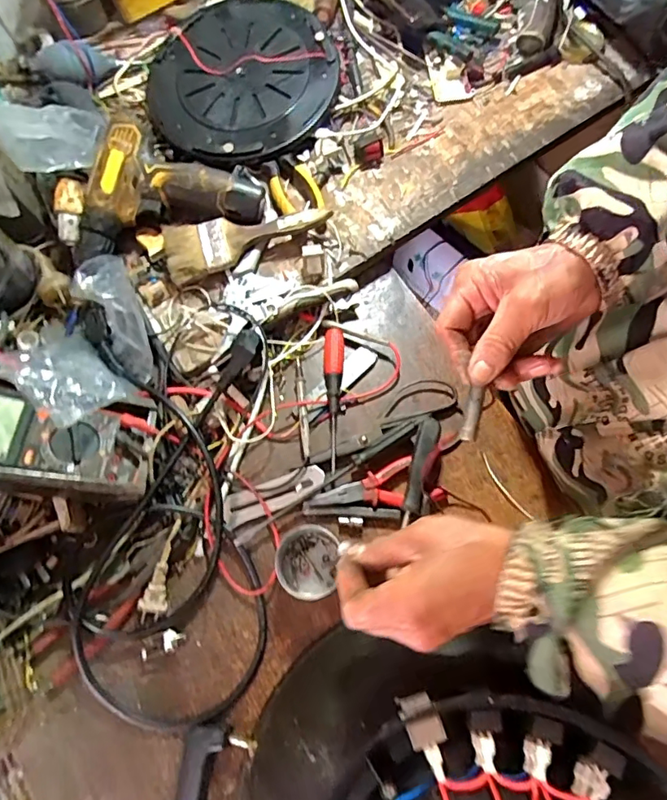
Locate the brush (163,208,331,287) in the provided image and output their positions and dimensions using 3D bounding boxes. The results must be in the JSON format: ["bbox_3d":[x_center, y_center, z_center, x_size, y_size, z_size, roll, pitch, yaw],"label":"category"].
[{"bbox_3d":[-0.101,-0.192,0.587,0.190,0.019,0.070,-16,73,-5],"label":"brush"}]

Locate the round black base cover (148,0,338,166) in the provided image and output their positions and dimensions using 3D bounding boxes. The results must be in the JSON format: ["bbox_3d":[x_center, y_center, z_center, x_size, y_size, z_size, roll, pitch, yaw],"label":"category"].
[{"bbox_3d":[-0.121,-0.414,0.658,0.246,0.040,0.269,0,72,0],"label":"round black base cover"}]

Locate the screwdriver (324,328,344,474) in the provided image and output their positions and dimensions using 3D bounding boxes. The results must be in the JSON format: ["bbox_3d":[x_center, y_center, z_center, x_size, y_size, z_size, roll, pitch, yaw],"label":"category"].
[{"bbox_3d":[0.000,-0.005,0.560,0.021,0.015,0.160,0,72,0],"label":"screwdriver"}]

